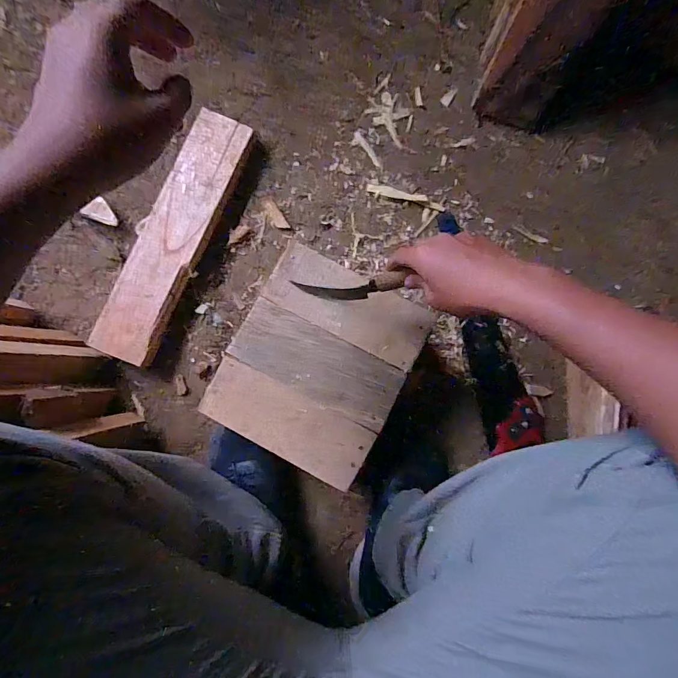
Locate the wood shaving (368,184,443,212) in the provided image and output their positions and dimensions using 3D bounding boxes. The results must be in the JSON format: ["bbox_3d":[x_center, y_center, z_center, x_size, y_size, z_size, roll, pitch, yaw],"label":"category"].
[{"bbox_3d":[0.117,-0.249,0.671,0.137,0.004,0.020,15,84,-2],"label":"wood shaving"}]

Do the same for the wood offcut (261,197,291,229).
[{"bbox_3d":[-0.111,-0.213,0.660,0.025,0.007,0.062,-33,88,-6],"label":"wood offcut"}]

